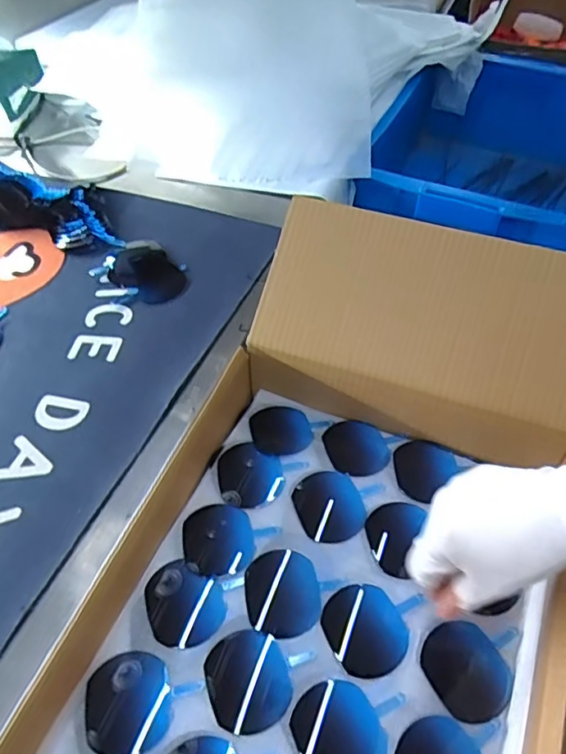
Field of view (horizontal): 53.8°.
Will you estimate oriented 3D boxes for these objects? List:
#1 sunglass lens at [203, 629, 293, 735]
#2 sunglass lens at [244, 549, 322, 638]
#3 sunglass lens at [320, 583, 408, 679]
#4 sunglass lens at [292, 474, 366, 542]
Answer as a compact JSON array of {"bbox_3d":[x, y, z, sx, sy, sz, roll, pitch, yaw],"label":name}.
[{"bbox_3d":[-0.024,0.214,0.394,0.057,0.007,0.062,-1,50,1],"label":"sunglass lens"},{"bbox_3d":[0.000,0.165,0.428,0.055,0.005,0.061,-6,50,-4],"label":"sunglass lens"},{"bbox_3d":[0.060,0.186,0.412,0.056,0.004,0.062,-19,52,-14],"label":"sunglass lens"},{"bbox_3d":[0.040,0.109,0.473,0.055,0.005,0.061,-20,53,-15],"label":"sunglass lens"}]

